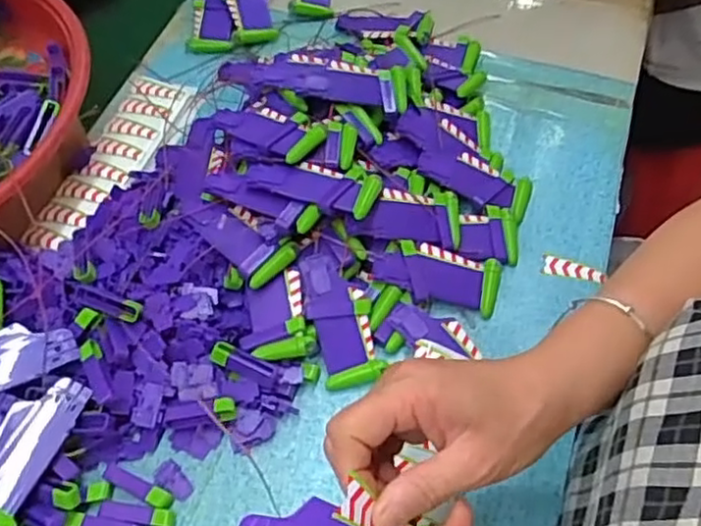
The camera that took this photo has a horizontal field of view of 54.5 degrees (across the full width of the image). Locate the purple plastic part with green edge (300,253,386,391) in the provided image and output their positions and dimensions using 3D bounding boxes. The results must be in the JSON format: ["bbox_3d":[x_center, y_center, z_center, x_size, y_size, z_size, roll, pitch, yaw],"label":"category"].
[{"bbox_3d":[-0.007,0.036,0.460,0.041,0.010,0.089,-19,87,-9],"label":"purple plastic part with green edge"}]

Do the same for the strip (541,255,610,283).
[{"bbox_3d":[0.166,0.005,0.503,0.046,0.004,0.016,14,67,12],"label":"strip"}]

